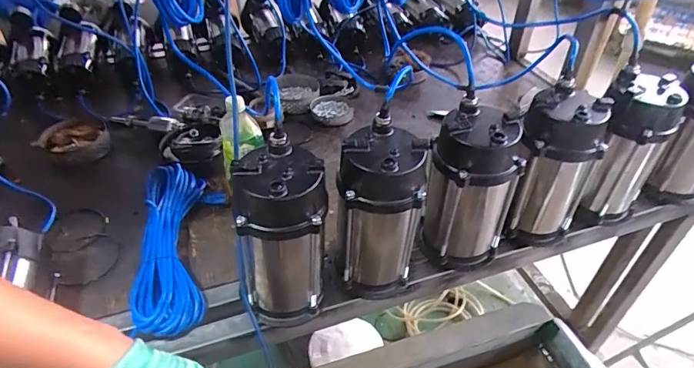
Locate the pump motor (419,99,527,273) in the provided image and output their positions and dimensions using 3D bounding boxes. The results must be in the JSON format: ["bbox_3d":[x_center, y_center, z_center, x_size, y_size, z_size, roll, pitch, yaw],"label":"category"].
[{"bbox_3d":[0.192,0.014,0.720,0.108,0.261,0.113,-17,44,-19],"label":"pump motor"}]

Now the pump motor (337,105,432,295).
[{"bbox_3d":[0.046,0.052,0.667,0.113,0.265,0.105,-4,42,-5],"label":"pump motor"}]

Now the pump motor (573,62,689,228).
[{"bbox_3d":[0.483,-0.052,0.790,0.114,0.264,0.104,24,46,24],"label":"pump motor"}]

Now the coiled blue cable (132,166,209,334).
[{"bbox_3d":[-0.304,0.095,0.781,0.105,0.054,0.355,-8,42,-10],"label":"coiled blue cable"}]

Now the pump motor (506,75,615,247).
[{"bbox_3d":[0.337,-0.018,0.757,0.125,0.261,0.120,20,45,21],"label":"pump motor"}]

